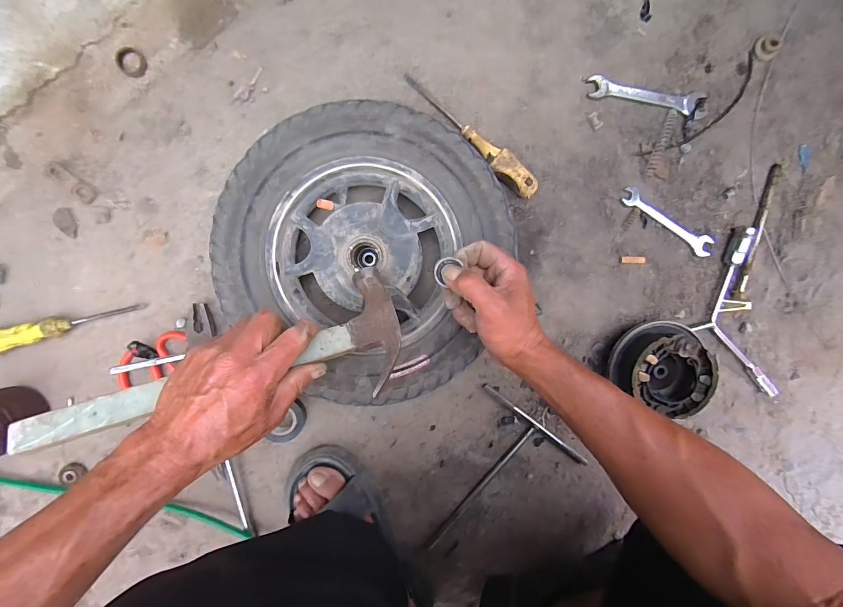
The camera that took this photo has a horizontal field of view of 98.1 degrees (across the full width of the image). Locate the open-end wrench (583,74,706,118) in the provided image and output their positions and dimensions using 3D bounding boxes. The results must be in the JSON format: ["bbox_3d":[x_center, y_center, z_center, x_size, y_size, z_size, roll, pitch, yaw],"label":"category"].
[{"bbox_3d":[0.293,-0.267,0.473,0.161,0.006,0.033,6,94,-4],"label":"open-end wrench"}]

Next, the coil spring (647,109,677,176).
[{"bbox_3d":[0.312,-0.210,0.474,0.014,0.013,0.088,20,93,-4],"label":"coil spring"}]

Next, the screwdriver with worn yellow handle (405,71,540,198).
[{"bbox_3d":[0.059,-0.209,0.459,0.214,0.033,0.028,39,91,-5],"label":"screwdriver with worn yellow handle"}]

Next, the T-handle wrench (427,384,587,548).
[{"bbox_3d":[0.088,0.251,0.497,0.179,0.013,0.225,38,91,-5],"label":"T-handle wrench"}]

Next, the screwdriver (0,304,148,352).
[{"bbox_3d":[-0.440,0.031,0.444,0.192,0.022,0.029,-11,95,-2],"label":"screwdriver"}]

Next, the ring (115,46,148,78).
[{"bbox_3d":[-0.342,-0.285,0.431,0.033,0.010,0.031,0,94,-3],"label":"ring"}]

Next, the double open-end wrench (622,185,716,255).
[{"bbox_3d":[0.328,-0.108,0.485,0.139,0.007,0.026,29,92,-5],"label":"double open-end wrench"}]

